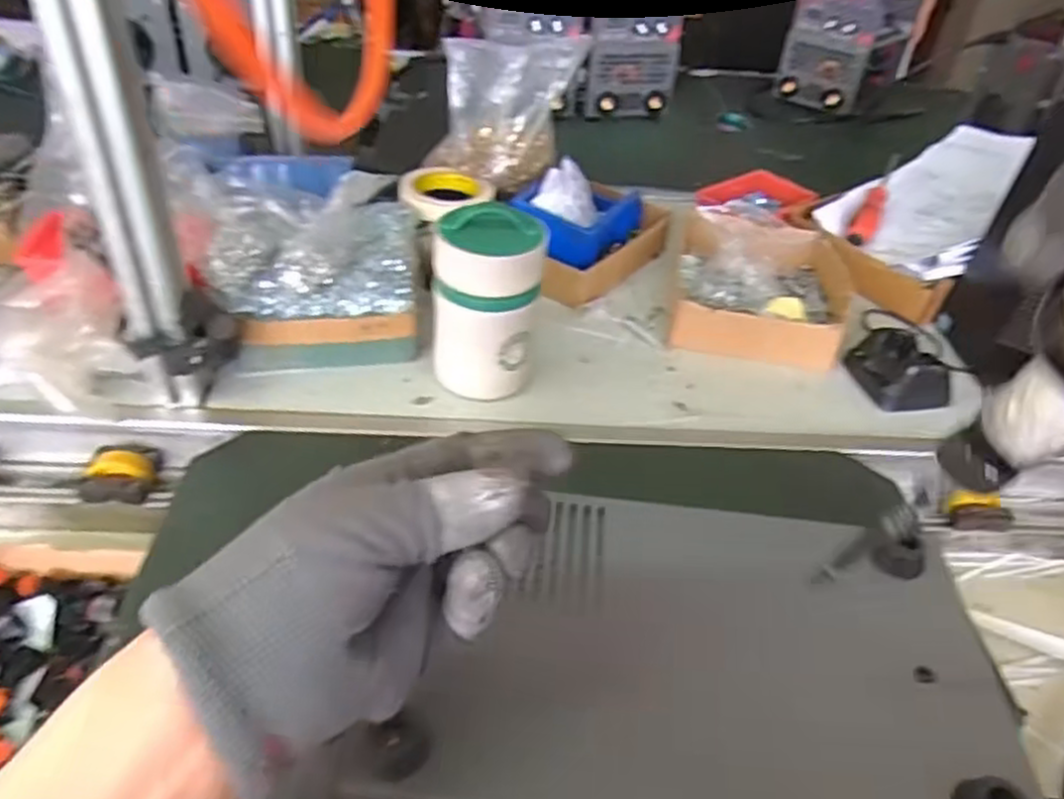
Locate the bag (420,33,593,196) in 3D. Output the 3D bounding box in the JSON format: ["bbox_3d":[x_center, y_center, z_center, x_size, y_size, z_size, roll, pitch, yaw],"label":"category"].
[{"bbox_3d":[-0.039,-0.345,0.902,0.169,0.144,0.111,7,40,2],"label":"bag"}]

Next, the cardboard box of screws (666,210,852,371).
[{"bbox_3d":[0.244,-0.126,0.843,0.161,0.057,0.218,10,40,6],"label":"cardboard box of screws"}]

